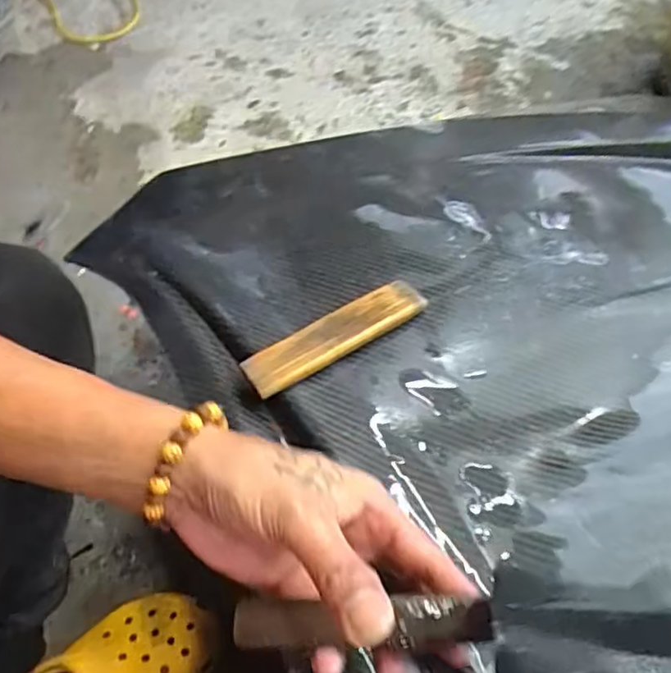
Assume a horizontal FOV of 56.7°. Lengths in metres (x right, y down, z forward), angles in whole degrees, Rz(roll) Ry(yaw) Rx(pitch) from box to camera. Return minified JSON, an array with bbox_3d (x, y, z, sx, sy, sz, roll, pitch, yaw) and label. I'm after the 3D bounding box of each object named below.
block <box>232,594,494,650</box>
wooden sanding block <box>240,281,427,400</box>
[{"bbox_3d":[0.014,0.137,0.298,0.122,0.013,0.021,3,53,-8],"label":"block"},{"bbox_3d":[0.001,0.000,0.483,0.152,0.017,0.034,-28,58,-18],"label":"wooden sanding block"}]

